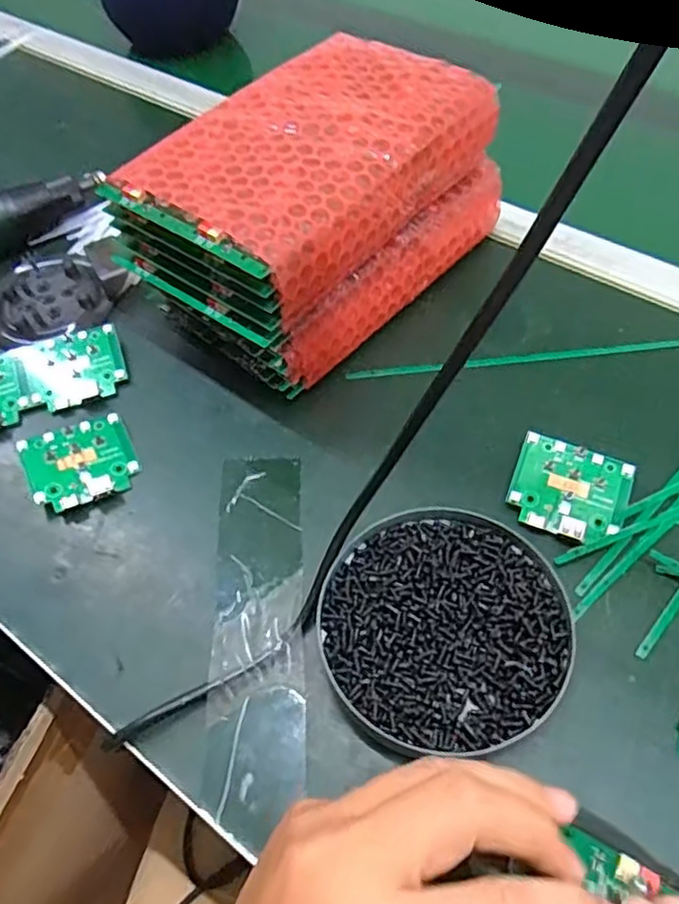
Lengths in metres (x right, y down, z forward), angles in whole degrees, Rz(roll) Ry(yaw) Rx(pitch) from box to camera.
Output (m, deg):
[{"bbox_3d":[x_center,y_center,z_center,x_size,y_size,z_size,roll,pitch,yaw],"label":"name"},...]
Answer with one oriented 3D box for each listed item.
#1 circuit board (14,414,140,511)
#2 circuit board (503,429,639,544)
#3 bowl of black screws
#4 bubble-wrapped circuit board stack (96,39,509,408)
[{"bbox_3d":[-0.147,0.006,0.375,0.057,0.015,0.051,-24,58,-13],"label":"circuit board"},{"bbox_3d":[0.122,0.021,0.352,0.058,0.012,0.053,18,59,15],"label":"circuit board"},{"bbox_3d":[0.048,0.080,0.309,0.110,0.020,0.113,-1,56,2],"label":"bowl of black screws"},{"bbox_3d":[-0.011,-0.150,0.414,0.131,0.111,0.219,37,65,24],"label":"bubble-wrapped circuit board stack"}]

